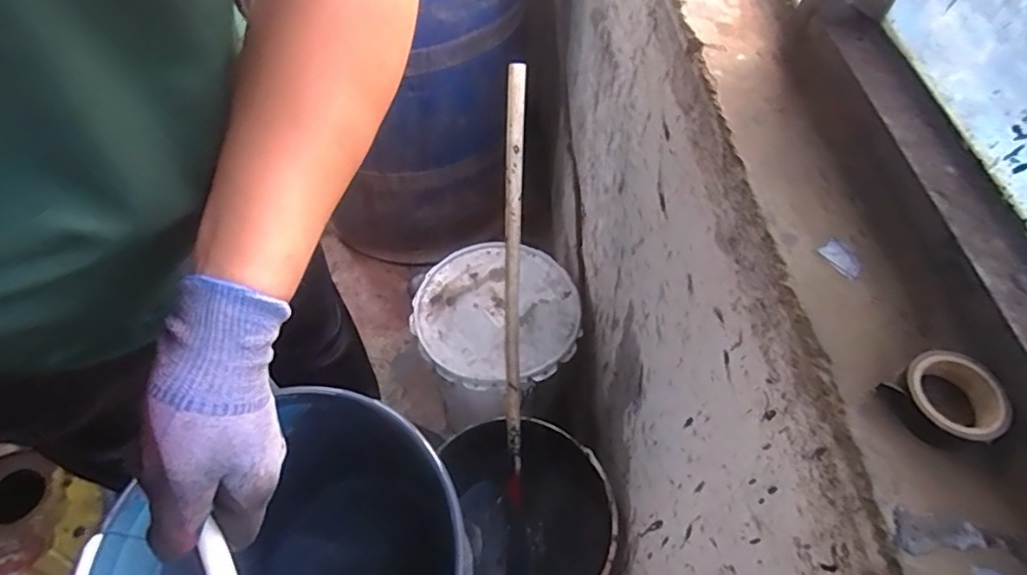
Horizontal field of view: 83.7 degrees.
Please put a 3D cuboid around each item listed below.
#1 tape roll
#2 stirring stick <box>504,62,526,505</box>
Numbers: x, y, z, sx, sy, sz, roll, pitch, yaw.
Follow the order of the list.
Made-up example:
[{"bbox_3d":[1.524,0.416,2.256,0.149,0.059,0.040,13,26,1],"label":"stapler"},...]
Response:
[{"bbox_3d":[0.232,0.058,0.304,0.046,0.017,0.049,1,56,-1],"label":"tape roll"},{"bbox_3d":[0.001,0.026,0.806,0.026,0.629,0.023,0,18,-2],"label":"stirring stick"}]

